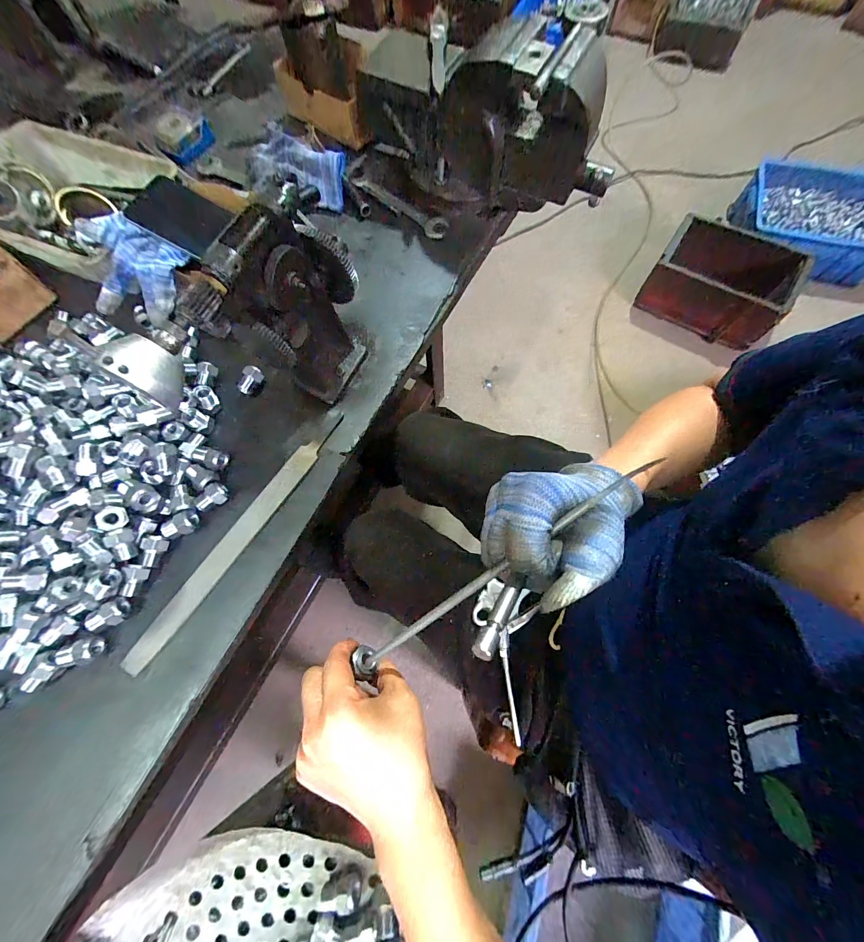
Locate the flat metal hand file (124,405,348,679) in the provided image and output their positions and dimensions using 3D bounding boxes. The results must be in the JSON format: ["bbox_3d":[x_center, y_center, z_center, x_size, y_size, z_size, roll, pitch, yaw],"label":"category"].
[{"bbox_3d":[-0.188,0.058,0.366,0.023,0.010,0.296,32,74,12],"label":"flat metal hand file"}]

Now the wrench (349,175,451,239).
[{"bbox_3d":[-0.044,-0.367,0.509,0.161,0.008,0.031,39,75,14],"label":"wrench"}]

